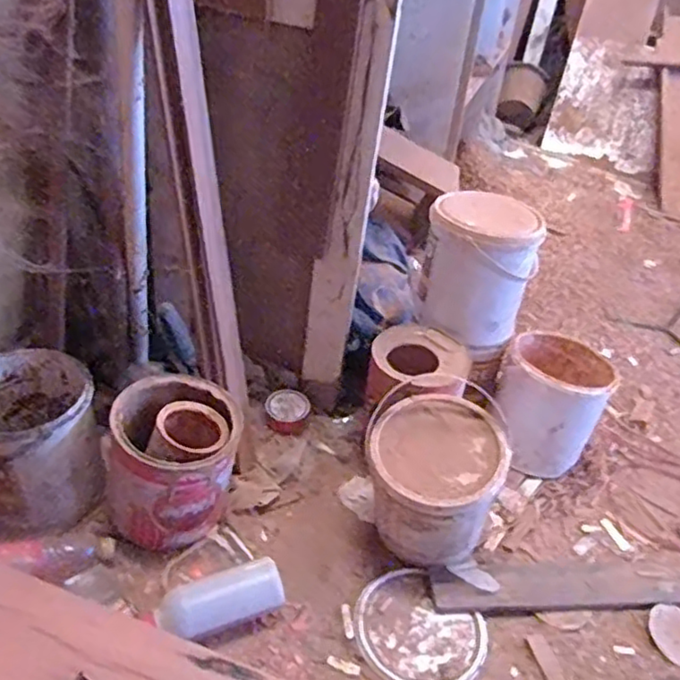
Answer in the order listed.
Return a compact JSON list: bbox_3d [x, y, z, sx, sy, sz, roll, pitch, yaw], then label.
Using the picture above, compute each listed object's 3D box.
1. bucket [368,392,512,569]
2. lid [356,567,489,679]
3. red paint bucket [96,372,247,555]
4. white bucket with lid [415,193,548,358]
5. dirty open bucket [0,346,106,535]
[{"bbox_3d":[0.129,0.216,0.942,0.177,0.202,0.180,5,37,-4],"label":"bucket"},{"bbox_3d":[0.105,0.396,0.884,0.173,0.018,0.148,32,43,28],"label":"lid"},{"bbox_3d":[-0.243,0.176,0.945,0.180,0.203,0.165,5,37,-4],"label":"red paint bucket"},{"bbox_3d":[0.227,-0.118,1.079,0.177,0.206,0.169,16,37,10],"label":"white bucket with lid"},{"bbox_3d":[-0.444,0.139,0.943,0.168,0.183,0.191,-11,41,-24],"label":"dirty open bucket"}]

